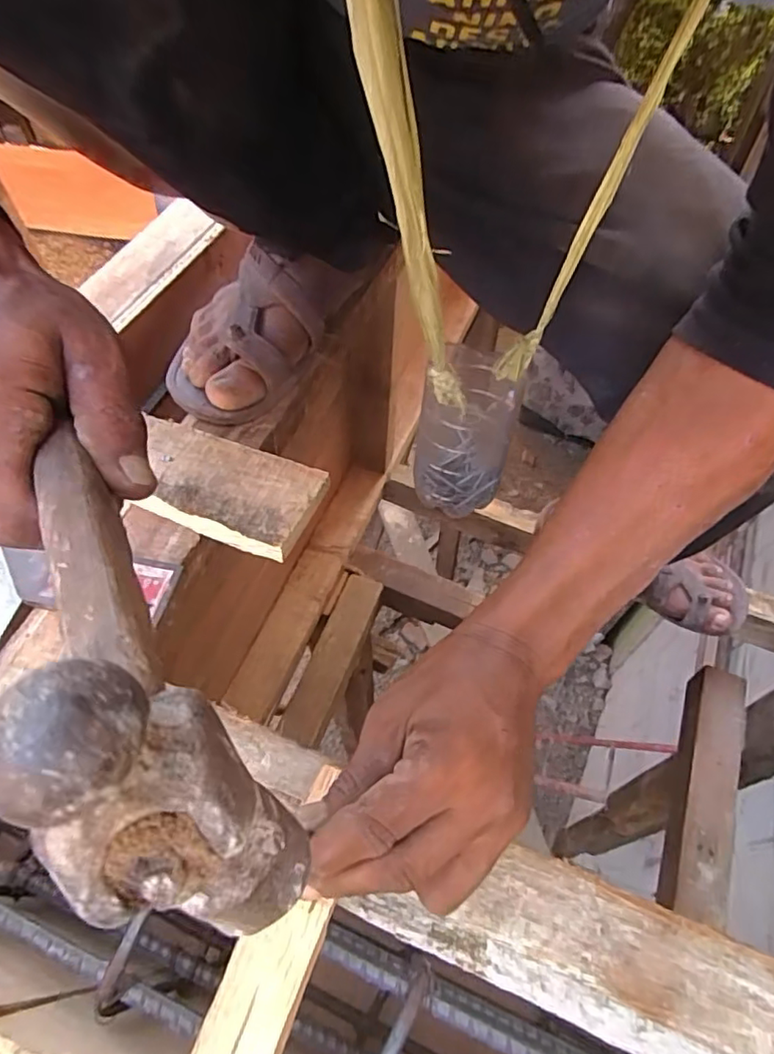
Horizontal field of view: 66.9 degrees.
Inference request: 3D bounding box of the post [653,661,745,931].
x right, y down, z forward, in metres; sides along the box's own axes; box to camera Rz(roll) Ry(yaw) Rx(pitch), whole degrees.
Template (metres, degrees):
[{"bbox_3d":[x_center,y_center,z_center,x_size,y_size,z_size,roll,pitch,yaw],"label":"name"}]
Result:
[{"bbox_3d":[0.378,0.305,0.701,0.063,0.064,0.274,21,60,13],"label":"post"}]

